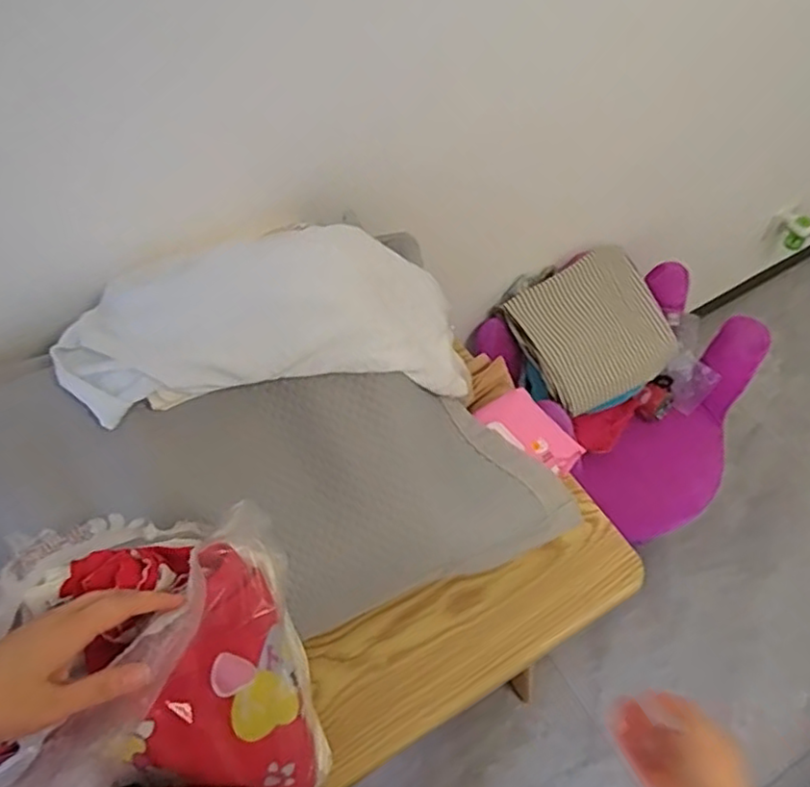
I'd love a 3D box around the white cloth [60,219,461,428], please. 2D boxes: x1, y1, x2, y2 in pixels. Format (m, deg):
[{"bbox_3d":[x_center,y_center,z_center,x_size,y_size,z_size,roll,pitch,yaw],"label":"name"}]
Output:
[{"bbox_3d":[-0.149,-0.076,0.743,0.436,0.110,0.190,-6,85,-6],"label":"white cloth"}]

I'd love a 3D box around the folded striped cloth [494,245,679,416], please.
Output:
[{"bbox_3d":[0.350,-0.118,1.248,0.262,0.038,0.256,-31,82,-4],"label":"folded striped cloth"}]

